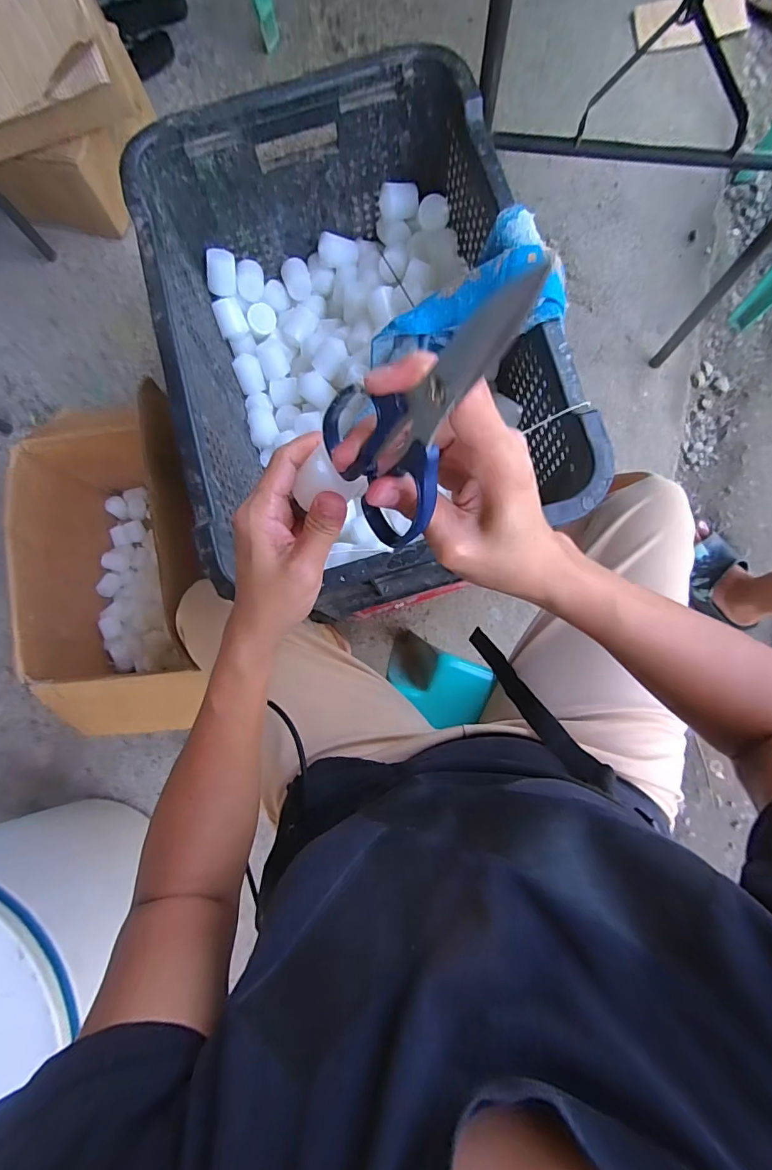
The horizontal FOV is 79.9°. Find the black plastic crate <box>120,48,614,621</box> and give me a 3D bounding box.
[{"bbox_3d":[-0.036,-0.259,0.531,0.370,0.224,0.509,-16,83,1],"label":"black plastic crate"}]

